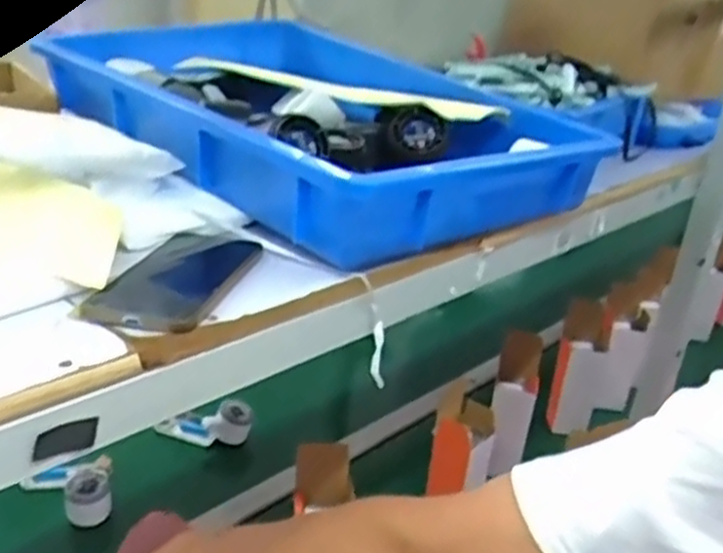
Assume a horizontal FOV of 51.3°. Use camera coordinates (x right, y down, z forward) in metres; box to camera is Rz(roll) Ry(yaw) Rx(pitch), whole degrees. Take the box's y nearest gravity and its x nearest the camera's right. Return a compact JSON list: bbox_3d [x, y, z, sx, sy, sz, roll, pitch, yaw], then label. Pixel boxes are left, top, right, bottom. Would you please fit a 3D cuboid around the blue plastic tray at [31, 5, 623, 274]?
[{"bbox_3d":[-0.084,-0.190,0.840,0.375,0.106,0.613,-13,31,-38],"label":"blue plastic tray"}]

